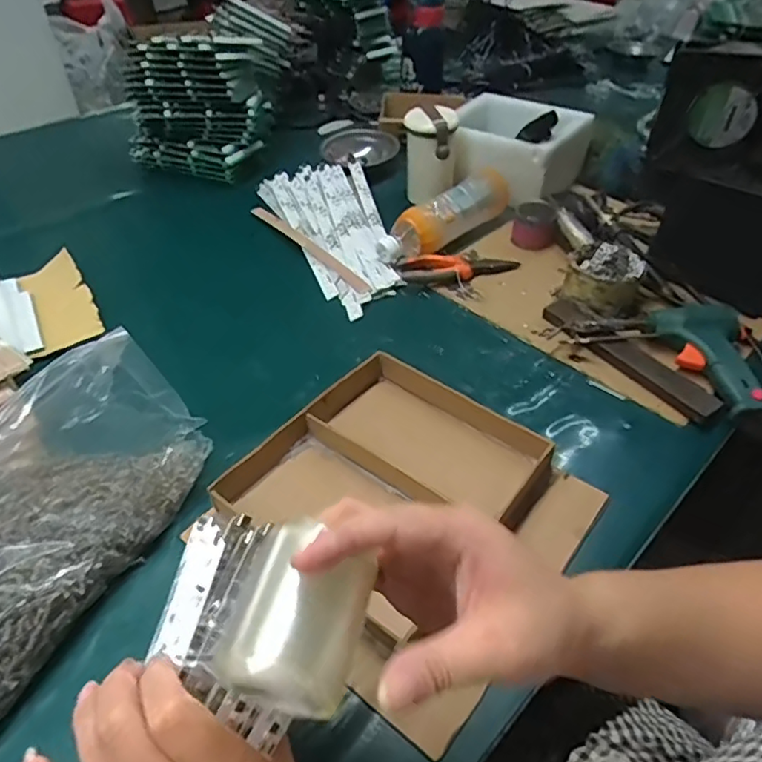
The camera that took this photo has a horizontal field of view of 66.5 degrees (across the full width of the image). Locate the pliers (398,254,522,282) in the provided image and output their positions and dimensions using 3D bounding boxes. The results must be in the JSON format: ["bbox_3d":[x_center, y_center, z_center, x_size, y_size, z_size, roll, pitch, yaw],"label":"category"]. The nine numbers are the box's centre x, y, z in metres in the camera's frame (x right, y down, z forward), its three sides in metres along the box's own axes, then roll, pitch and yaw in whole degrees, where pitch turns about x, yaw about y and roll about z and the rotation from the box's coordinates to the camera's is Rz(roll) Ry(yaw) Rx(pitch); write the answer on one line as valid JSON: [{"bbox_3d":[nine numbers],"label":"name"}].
[{"bbox_3d":[0.098,-0.143,0.734,0.149,0.016,0.039,-3,43,-3],"label":"pliers"}]

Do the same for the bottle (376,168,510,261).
[{"bbox_3d":[0.083,-0.219,0.773,0.211,0.063,0.071,-33,52,-30],"label":"bottle"}]

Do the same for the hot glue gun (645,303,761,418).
[{"bbox_3d":[0.360,-0.031,0.592,0.114,0.030,0.146,-11,44,-11],"label":"hot glue gun"}]

